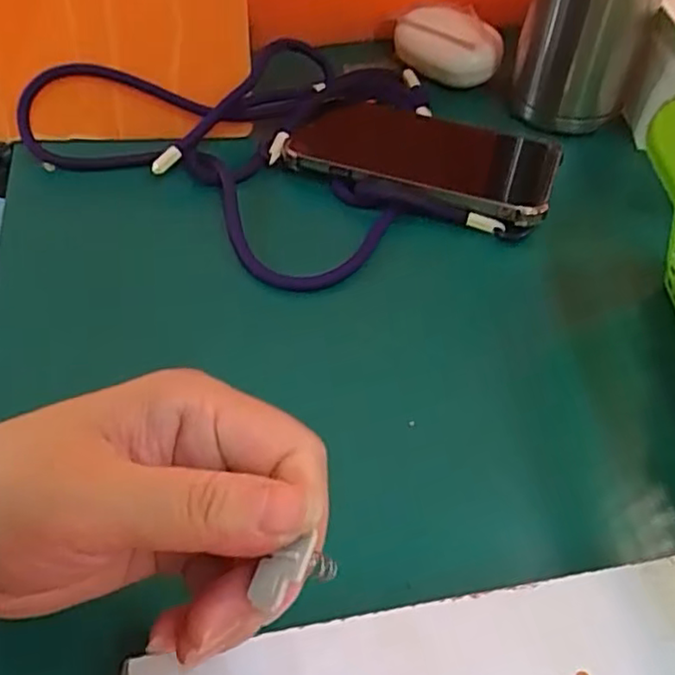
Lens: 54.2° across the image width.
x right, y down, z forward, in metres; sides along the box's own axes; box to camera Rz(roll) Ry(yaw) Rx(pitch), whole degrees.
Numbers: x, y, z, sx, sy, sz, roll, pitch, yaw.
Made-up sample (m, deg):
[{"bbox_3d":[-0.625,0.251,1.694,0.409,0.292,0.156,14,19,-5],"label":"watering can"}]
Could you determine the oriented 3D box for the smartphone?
[{"bbox_3d":[0.056,-0.117,0.423,0.162,0.015,0.093,15,47,14],"label":"smartphone"}]

